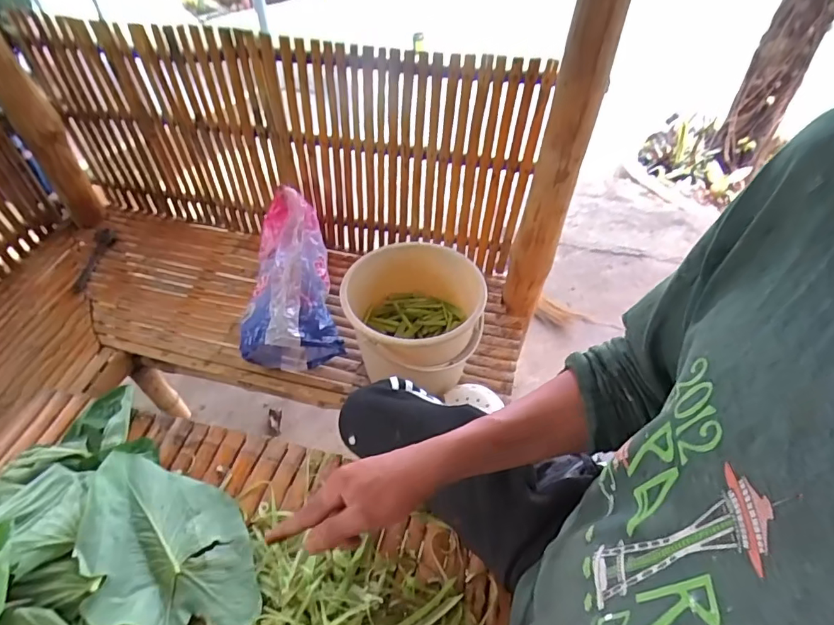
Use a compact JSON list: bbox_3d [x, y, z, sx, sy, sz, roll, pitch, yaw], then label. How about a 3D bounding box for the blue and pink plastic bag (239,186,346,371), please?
[{"bbox_3d":[-0.338,-0.106,1.309,0.234,0.163,0.489,-5,62,-6],"label":"blue and pink plastic bag"}]

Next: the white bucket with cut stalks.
[{"bbox_3d":[-0.009,0.019,1.175,0.300,0.286,0.308,1,49,-1],"label":"white bucket with cut stalks"}]

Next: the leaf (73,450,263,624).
[{"bbox_3d":[-0.316,0.287,0.616,0.165,0.065,0.268,-27,55,-22],"label":"leaf"}]

